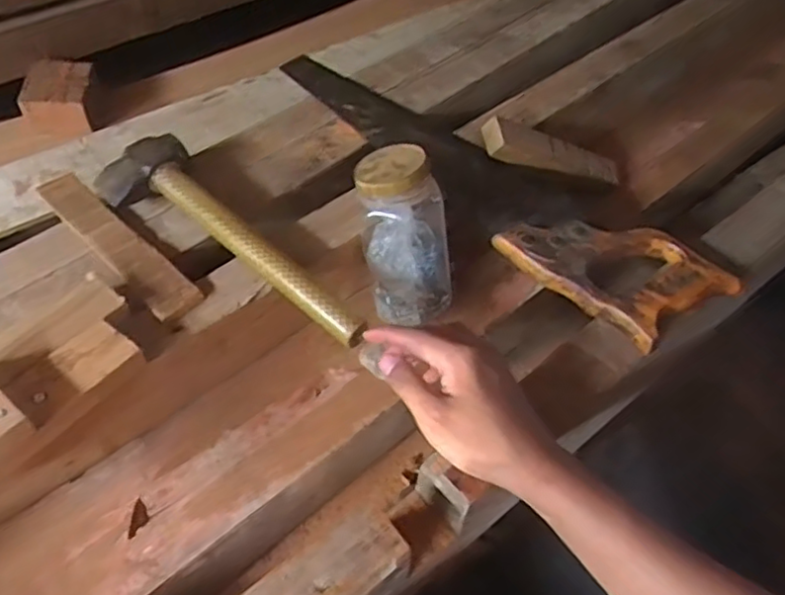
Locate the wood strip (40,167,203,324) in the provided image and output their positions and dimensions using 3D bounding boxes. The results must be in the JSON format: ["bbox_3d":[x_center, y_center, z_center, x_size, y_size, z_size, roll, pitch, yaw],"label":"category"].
[{"bbox_3d":[-0.252,-0.053,0.609,0.039,0.015,0.221,-37,63,-28],"label":"wood strip"}]

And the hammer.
[{"bbox_3d":[-0.141,-0.047,0.594,0.300,0.043,0.083,37,58,22],"label":"hammer"}]

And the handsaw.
[{"bbox_3d":[0.098,-0.149,0.698,0.159,0.037,0.523,-30,60,-25],"label":"handsaw"}]

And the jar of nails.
[{"bbox_3d":[0.011,-0.059,0.611,0.074,0.154,0.060,-26,37,-23],"label":"jar of nails"}]

